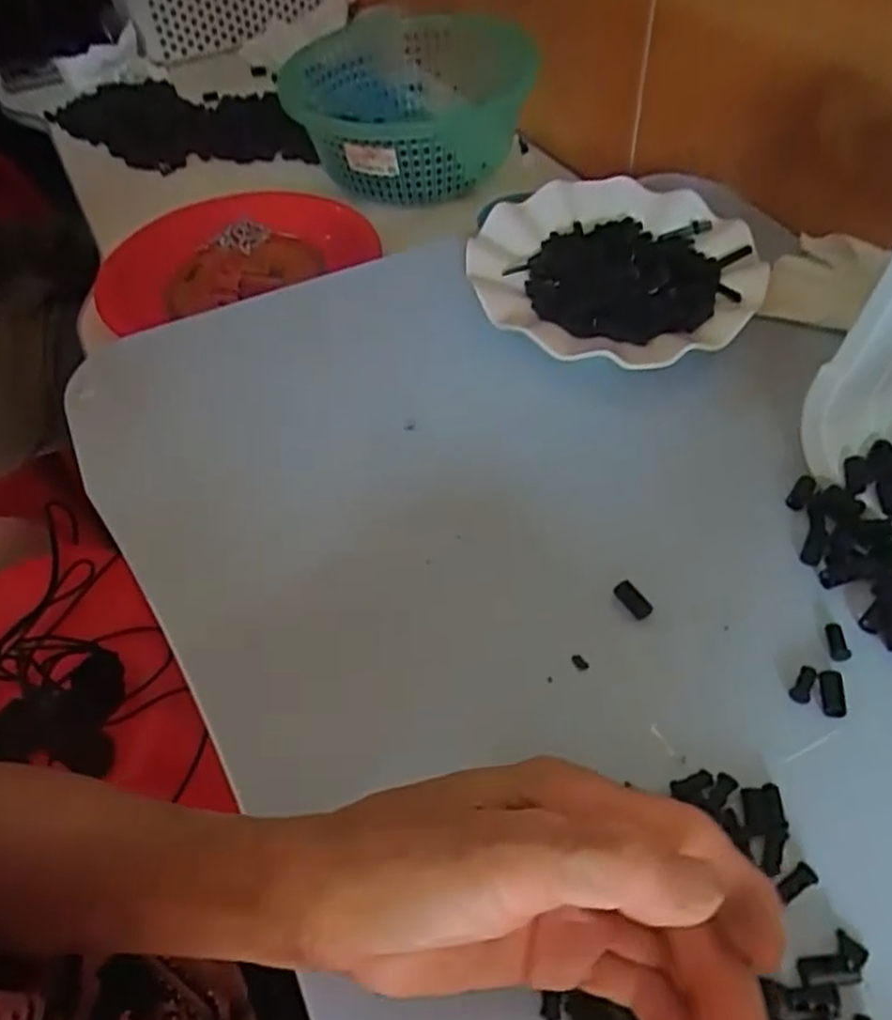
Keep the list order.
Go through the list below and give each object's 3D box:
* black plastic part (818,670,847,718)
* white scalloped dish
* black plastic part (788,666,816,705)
[{"bbox_3d":[0.160,0.076,0.305,0.010,0.006,0.018,6,51,11],"label":"black plastic part"},{"bbox_3d":[0.107,-0.153,0.465,0.163,0.024,0.173,-3,50,4],"label":"white scalloped dish"},{"bbox_3d":[0.151,0.073,0.309,0.008,0.004,0.018,29,59,26],"label":"black plastic part"}]

